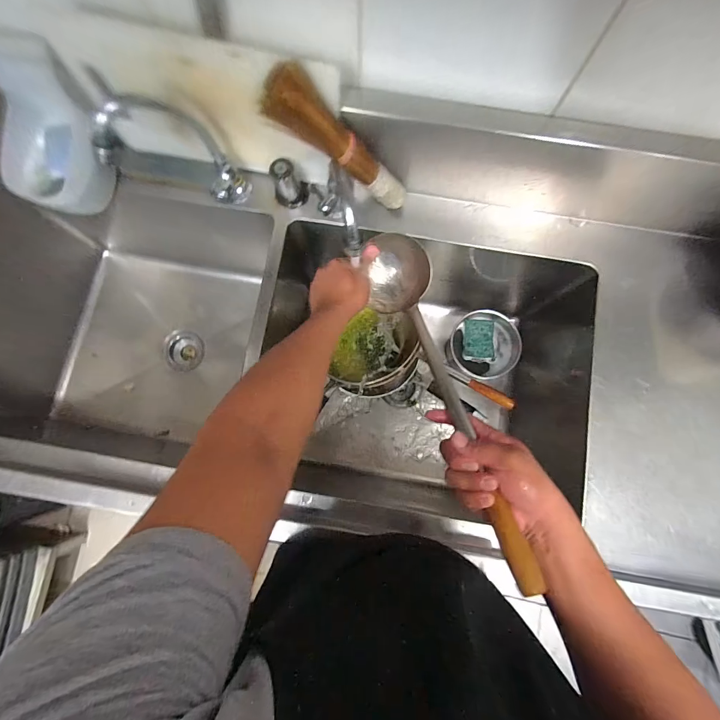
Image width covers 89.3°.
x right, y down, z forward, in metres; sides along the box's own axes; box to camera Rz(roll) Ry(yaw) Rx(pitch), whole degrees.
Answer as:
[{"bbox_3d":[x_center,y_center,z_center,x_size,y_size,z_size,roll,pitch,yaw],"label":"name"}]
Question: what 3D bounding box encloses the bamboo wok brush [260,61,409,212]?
[{"bbox_3d":[-0.019,-0.335,0.579,0.050,0.303,0.063,-6,78,37],"label":"bamboo wok brush"}]

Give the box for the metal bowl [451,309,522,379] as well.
[{"bbox_3d":[0.327,-0.037,0.956,0.177,0.050,0.175,0,80,0],"label":"metal bowl"}]

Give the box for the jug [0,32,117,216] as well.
[{"bbox_3d":[-0.538,-0.379,0.624,0.151,0.154,0.205,4,80,0],"label":"jug"}]

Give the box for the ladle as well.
[{"bbox_3d":[0.101,0.019,0.491,0.088,0.094,0.508,-11,55,-2],"label":"ladle"}]

